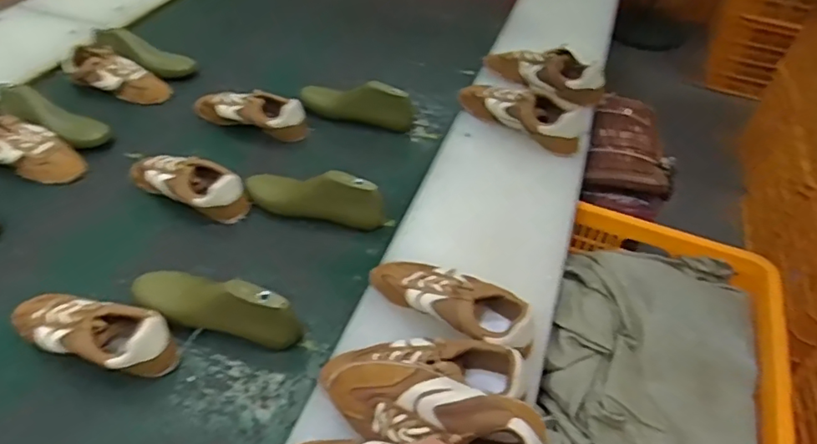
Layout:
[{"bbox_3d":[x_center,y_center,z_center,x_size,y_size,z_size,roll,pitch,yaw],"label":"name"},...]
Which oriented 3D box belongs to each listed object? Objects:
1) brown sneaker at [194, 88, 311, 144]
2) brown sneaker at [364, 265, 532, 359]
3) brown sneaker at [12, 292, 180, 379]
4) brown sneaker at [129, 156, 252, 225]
[{"bbox_3d":[-0.305,-0.208,1.084,0.235,0.073,0.072,13,45,9],"label":"brown sneaker"},{"bbox_3d":[0.051,0.098,0.715,0.227,0.077,0.080,25,48,20],"label":"brown sneaker"},{"bbox_3d":[-0.402,0.136,0.713,0.227,0.066,0.084,15,45,11],"label":"brown sneaker"},{"bbox_3d":[-0.363,-0.064,0.918,0.219,0.069,0.075,22,47,17],"label":"brown sneaker"}]

